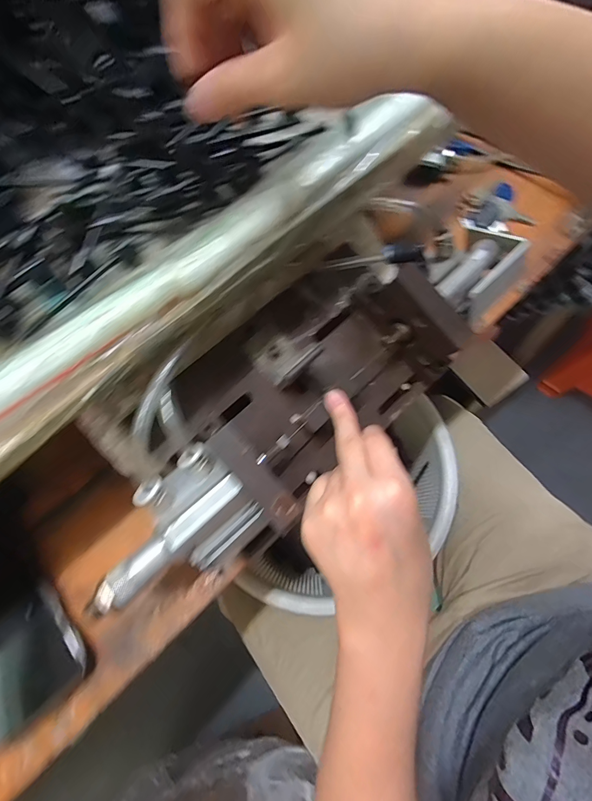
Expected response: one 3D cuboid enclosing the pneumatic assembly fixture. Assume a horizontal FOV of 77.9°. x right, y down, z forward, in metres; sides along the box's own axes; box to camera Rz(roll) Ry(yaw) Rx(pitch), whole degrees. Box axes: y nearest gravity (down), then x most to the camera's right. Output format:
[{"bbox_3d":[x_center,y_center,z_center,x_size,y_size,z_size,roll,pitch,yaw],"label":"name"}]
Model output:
[{"bbox_3d":[-0.013,-0.008,0.272,0.154,0.105,0.346,38,67,15],"label":"pneumatic assembly fixture"}]

